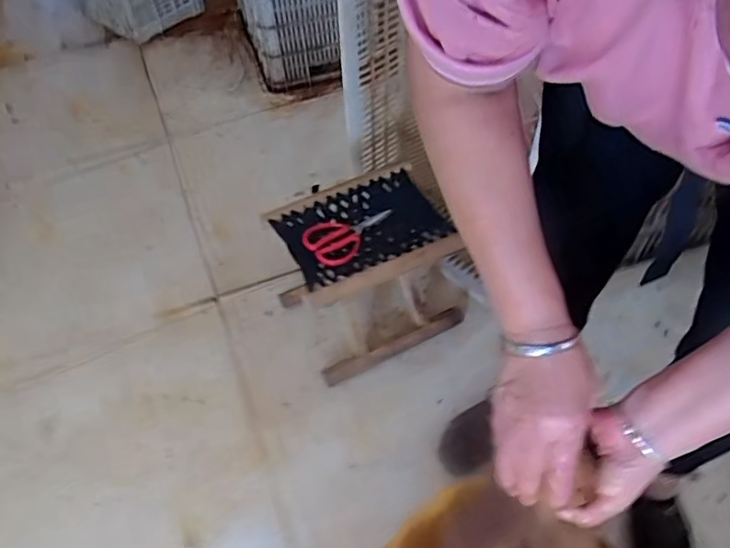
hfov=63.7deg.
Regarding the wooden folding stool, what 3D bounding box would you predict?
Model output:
[{"bbox_3d":[0.002,0.001,1.134,0.283,0.268,0.246,-22,53,-14],"label":"wooden folding stool"}]

